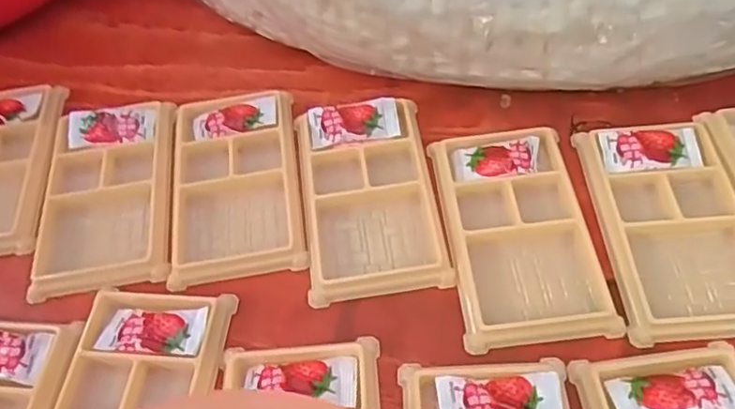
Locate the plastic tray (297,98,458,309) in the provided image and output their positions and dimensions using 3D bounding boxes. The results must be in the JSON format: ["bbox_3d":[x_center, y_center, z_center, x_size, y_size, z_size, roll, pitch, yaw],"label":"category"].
[{"bbox_3d":[0.000,-0.008,0.369,0.076,0.013,0.127,-7,56,0],"label":"plastic tray"}]

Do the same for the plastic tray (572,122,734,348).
[{"bbox_3d":[0.170,0.009,0.342,0.079,0.010,0.130,-4,56,2],"label":"plastic tray"}]

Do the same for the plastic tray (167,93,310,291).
[{"bbox_3d":[-0.081,-0.017,0.382,0.075,0.008,0.129,-9,56,-1],"label":"plastic tray"}]

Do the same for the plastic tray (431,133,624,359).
[{"bbox_3d":[0.085,0.013,0.349,0.079,0.010,0.130,-6,56,1],"label":"plastic tray"}]

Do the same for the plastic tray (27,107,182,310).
[{"bbox_3d":[-0.160,-0.009,0.387,0.076,0.010,0.129,-8,56,-1],"label":"plastic tray"}]

